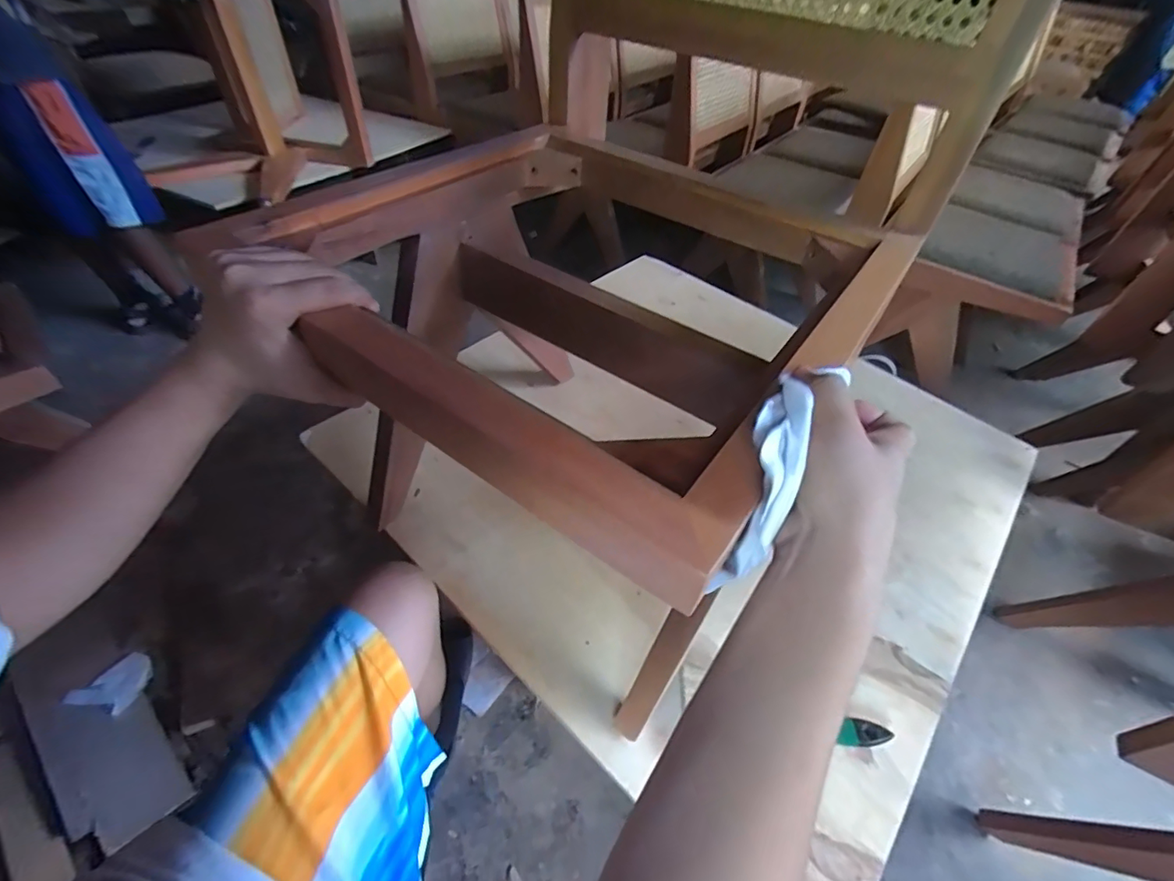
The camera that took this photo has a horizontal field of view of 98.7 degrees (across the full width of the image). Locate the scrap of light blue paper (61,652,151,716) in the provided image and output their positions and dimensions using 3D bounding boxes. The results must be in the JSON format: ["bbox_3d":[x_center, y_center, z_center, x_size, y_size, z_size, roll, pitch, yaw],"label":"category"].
[{"bbox_3d":[-0.838,0.440,0.899,0.077,0.009,0.109,44,48,3],"label":"scrap of light blue paper"}]

